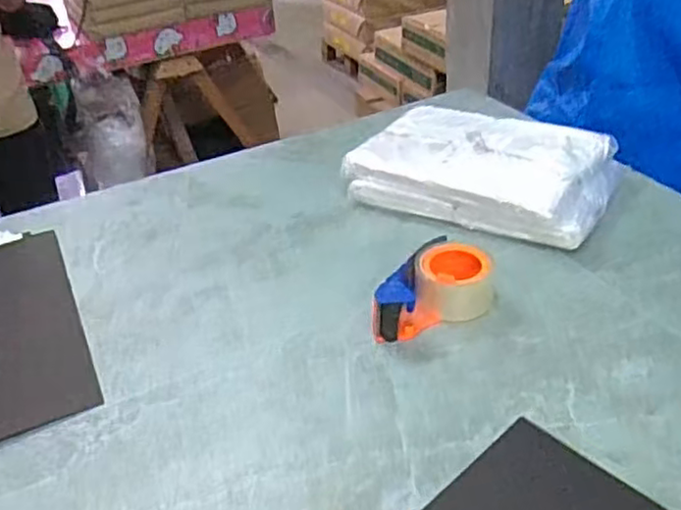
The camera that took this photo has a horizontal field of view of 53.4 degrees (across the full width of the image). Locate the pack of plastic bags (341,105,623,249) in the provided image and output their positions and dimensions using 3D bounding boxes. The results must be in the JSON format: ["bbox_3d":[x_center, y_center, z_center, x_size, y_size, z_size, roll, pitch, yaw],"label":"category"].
[{"bbox_3d":[0.210,-0.131,0.979,0.345,0.058,0.248,18,42,30],"label":"pack of plastic bags"}]

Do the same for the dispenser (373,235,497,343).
[{"bbox_3d":[0.110,0.041,0.758,0.091,0.053,0.152,18,42,30],"label":"dispenser"}]

